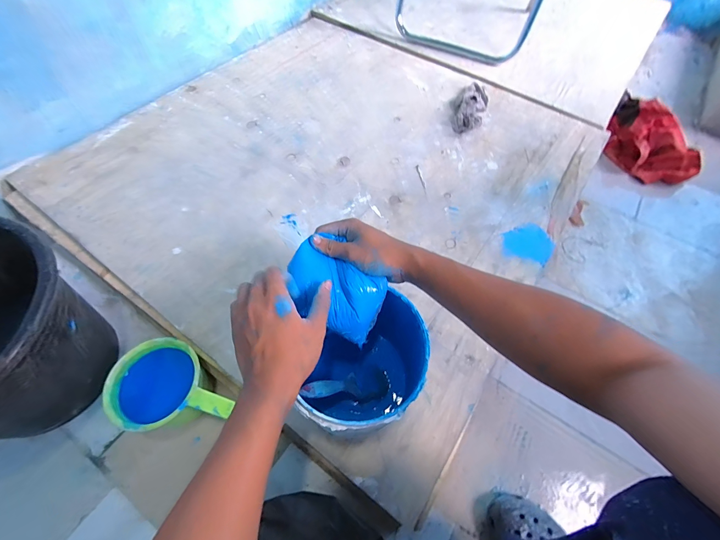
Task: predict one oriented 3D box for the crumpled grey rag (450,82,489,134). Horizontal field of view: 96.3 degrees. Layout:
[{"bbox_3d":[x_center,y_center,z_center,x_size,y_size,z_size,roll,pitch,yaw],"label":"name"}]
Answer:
[{"bbox_3d":[0.302,-0.456,0.893,0.092,0.034,0.213,20,63,8],"label":"crumpled grey rag"}]

